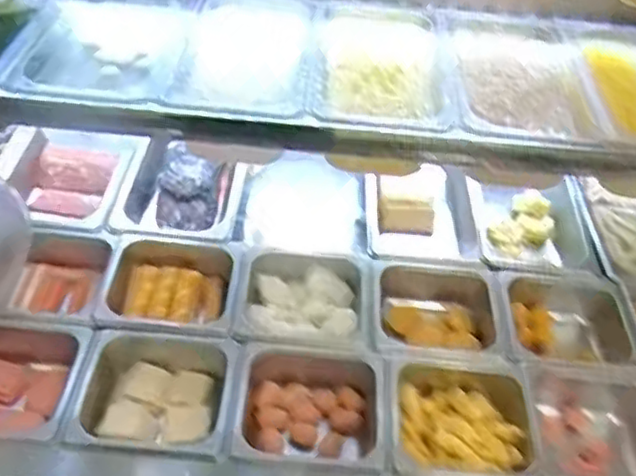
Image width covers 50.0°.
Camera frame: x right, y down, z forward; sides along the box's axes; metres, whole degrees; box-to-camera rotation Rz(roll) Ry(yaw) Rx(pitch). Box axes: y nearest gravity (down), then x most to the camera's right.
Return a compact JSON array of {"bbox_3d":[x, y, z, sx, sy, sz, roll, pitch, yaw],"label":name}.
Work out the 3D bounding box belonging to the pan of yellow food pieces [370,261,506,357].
[{"bbox_3d":[0.156,0.112,0.923,0.170,0.084,0.168,6,44,0],"label":"pan of yellow food pieces"}]

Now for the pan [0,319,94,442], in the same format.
[{"bbox_3d":[-0.367,0.182,0.804,0.177,0.096,0.162,8,44,2],"label":"pan"}]

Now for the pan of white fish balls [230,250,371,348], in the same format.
[{"bbox_3d":[-0.021,0.088,0.911,0.170,0.063,0.143,4,44,-2],"label":"pan of white fish balls"}]

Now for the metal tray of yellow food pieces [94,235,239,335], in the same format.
[{"bbox_3d":[-0.201,0.078,0.917,0.182,0.070,0.168,3,44,-3],"label":"metal tray of yellow food pieces"}]

